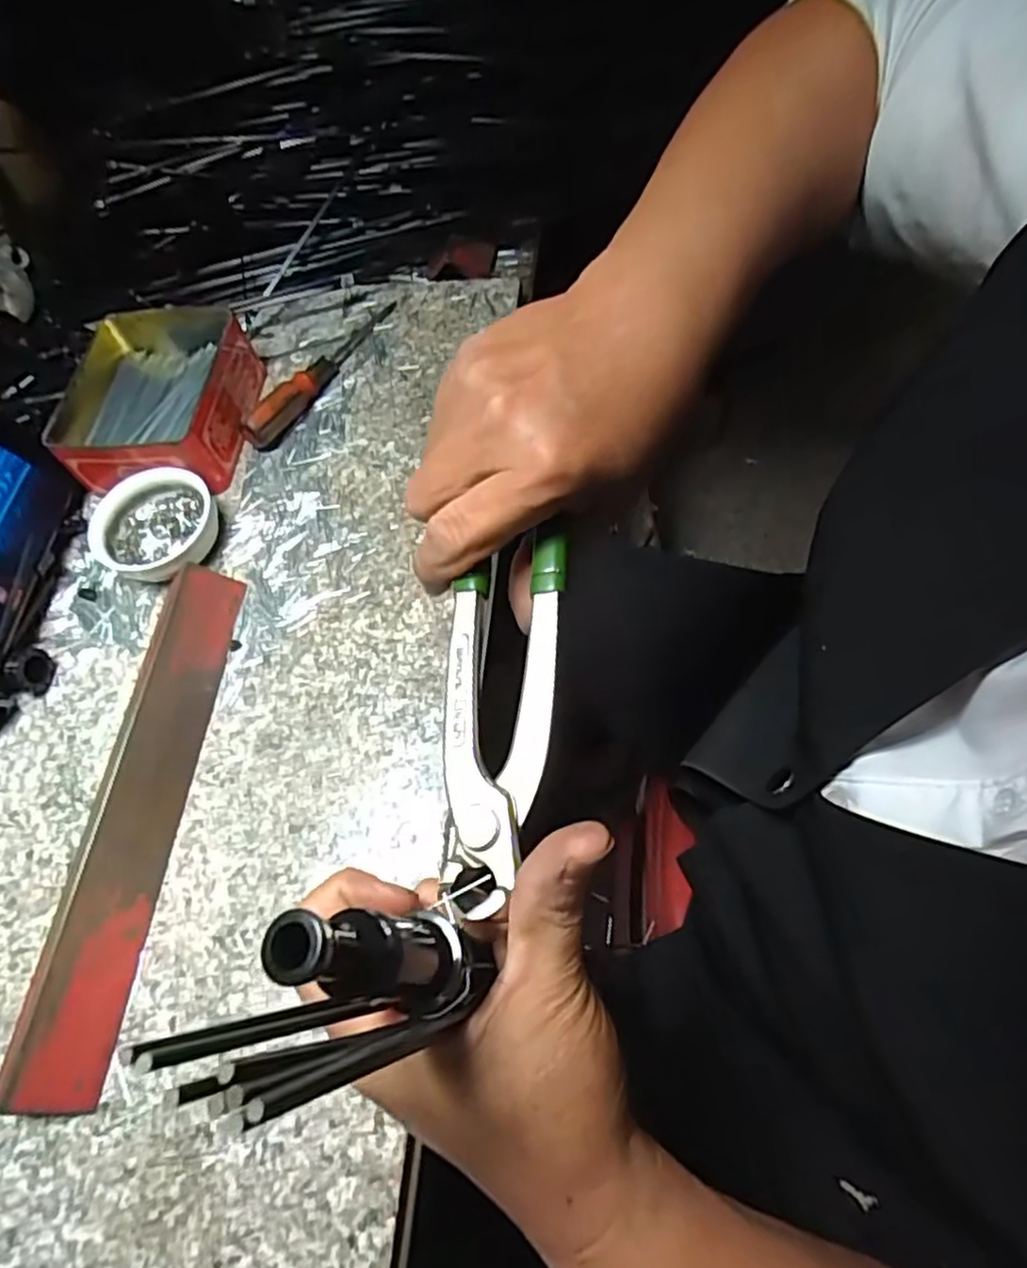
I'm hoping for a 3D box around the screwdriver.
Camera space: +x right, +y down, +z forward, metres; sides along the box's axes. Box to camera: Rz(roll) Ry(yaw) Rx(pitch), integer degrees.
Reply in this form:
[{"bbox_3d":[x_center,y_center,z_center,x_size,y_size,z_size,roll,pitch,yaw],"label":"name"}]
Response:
[{"bbox_3d":[-0.127,-0.183,0.476,0.015,0.020,0.150,25,69,20],"label":"screwdriver"}]

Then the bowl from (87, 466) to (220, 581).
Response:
[{"bbox_3d":[-0.211,-0.063,0.419,0.071,0.023,0.076,-4,62,7],"label":"bowl"}]

